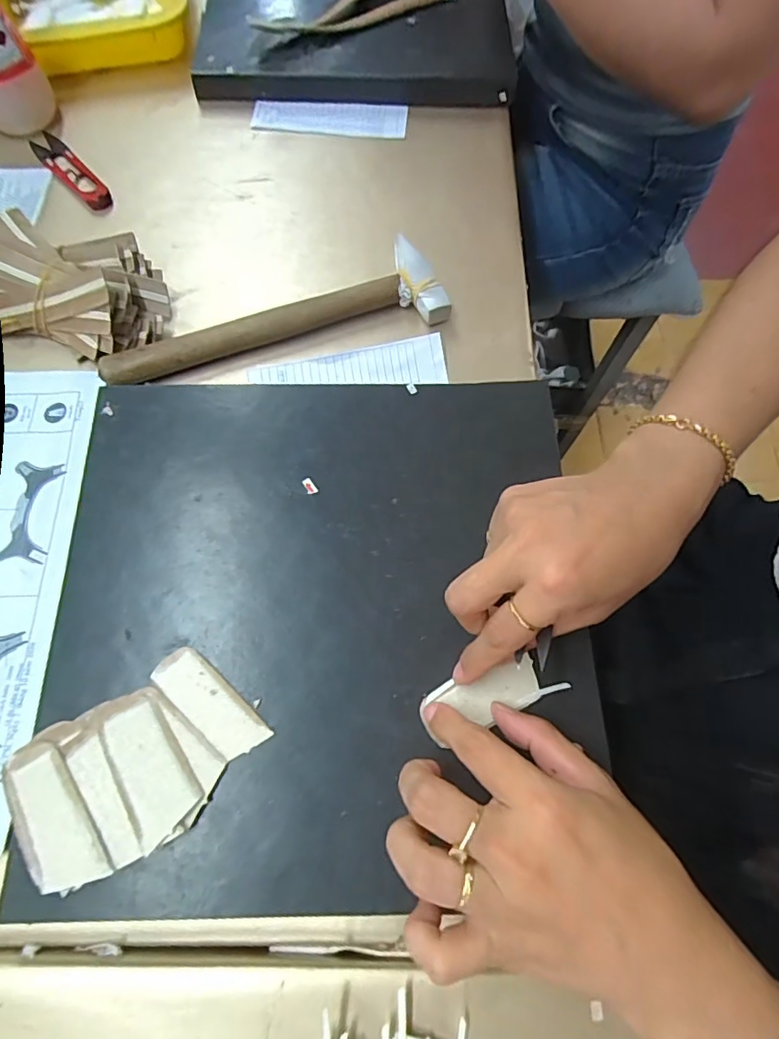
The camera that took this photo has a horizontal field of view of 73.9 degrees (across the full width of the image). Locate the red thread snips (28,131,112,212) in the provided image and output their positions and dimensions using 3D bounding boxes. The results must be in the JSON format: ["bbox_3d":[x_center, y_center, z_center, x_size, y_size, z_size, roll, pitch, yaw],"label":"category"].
[{"bbox_3d":[-0.280,-0.306,0.452,0.025,0.004,0.113,-39,74,-15],"label":"red thread snips"}]

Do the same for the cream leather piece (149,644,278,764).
[{"bbox_3d":[-0.097,0.098,0.278,0.069,0.004,0.026,39,73,13],"label":"cream leather piece"}]

